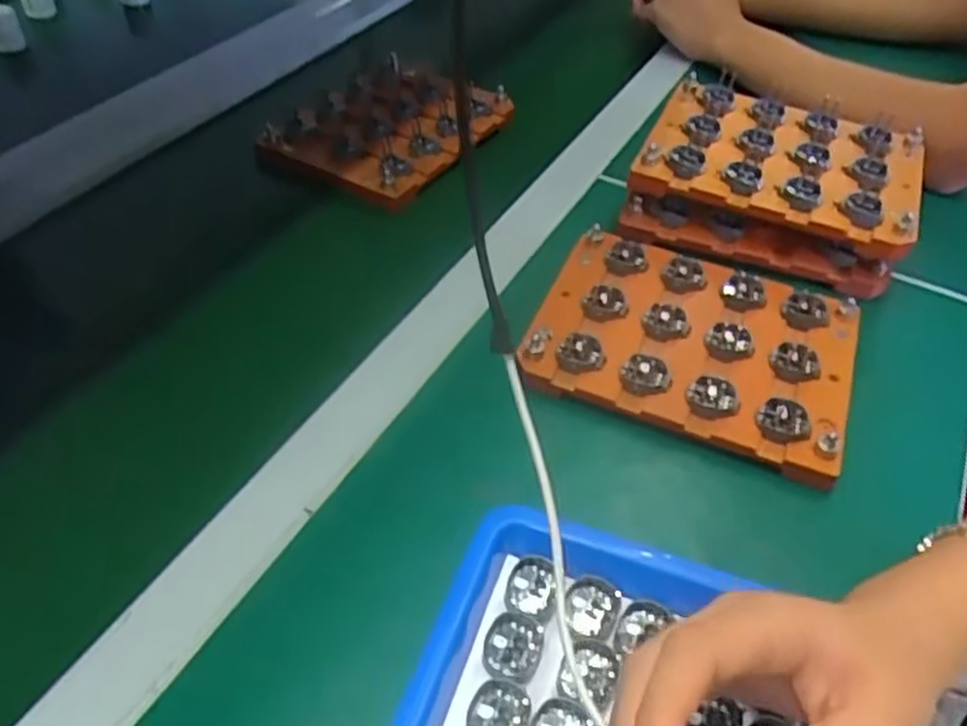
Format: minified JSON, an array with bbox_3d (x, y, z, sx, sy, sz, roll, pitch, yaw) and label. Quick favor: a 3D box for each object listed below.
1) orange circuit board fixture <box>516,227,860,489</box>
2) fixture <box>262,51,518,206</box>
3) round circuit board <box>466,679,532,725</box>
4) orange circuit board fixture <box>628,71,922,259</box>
[{"bbox_3d":[0.132,-0.013,0.478,0.189,0.034,0.149,16,47,17],"label":"orange circuit board fixture"},{"bbox_3d":[-0.078,-0.207,0.647,0.143,0.016,0.179,28,54,19],"label":"fixture"},{"bbox_3d":[0.006,0.146,0.313,0.025,0.004,0.030,15,47,13],"label":"round circuit board"},{"bbox_3d":[0.217,-0.139,0.560,0.188,0.054,0.149,19,48,16],"label":"orange circuit board fixture"}]

